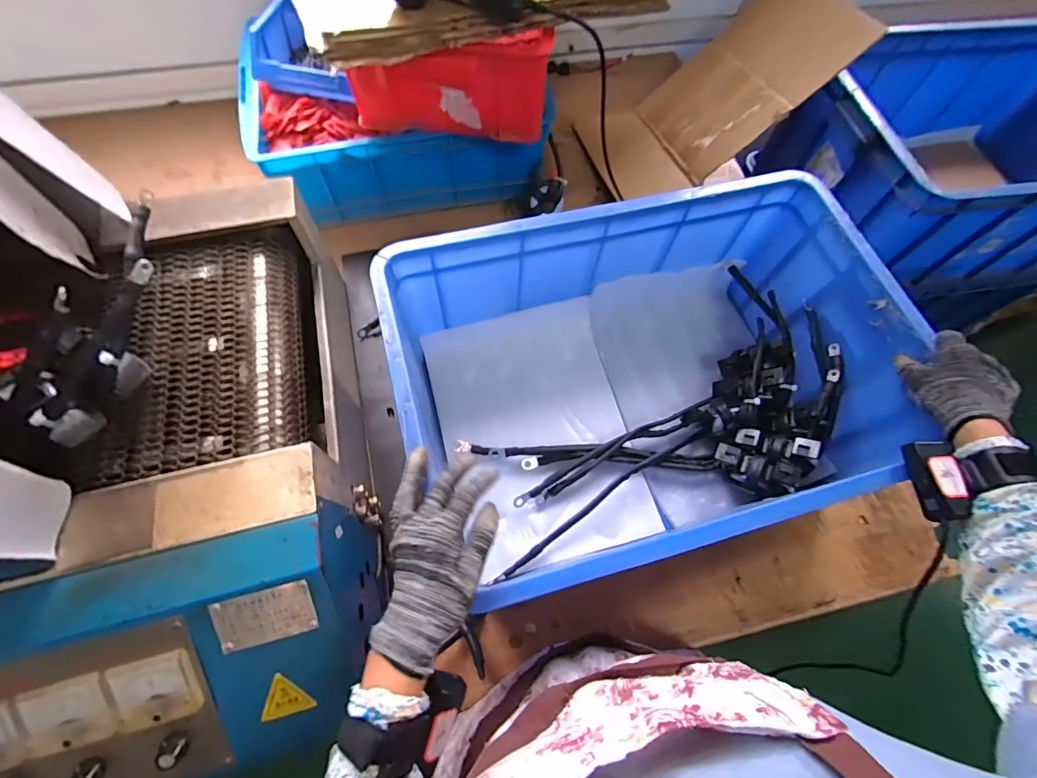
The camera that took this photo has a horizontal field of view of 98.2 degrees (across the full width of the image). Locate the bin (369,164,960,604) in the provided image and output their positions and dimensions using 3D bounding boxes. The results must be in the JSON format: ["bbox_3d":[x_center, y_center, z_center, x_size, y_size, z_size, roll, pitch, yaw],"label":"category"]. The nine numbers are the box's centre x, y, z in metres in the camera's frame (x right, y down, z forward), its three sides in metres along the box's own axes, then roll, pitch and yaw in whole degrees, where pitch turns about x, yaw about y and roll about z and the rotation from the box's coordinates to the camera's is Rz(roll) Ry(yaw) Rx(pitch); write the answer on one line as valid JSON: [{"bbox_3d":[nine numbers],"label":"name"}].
[{"bbox_3d":[0.160,-0.013,0.612,0.598,0.246,0.394,-14,68,-9],"label":"bin"}]

